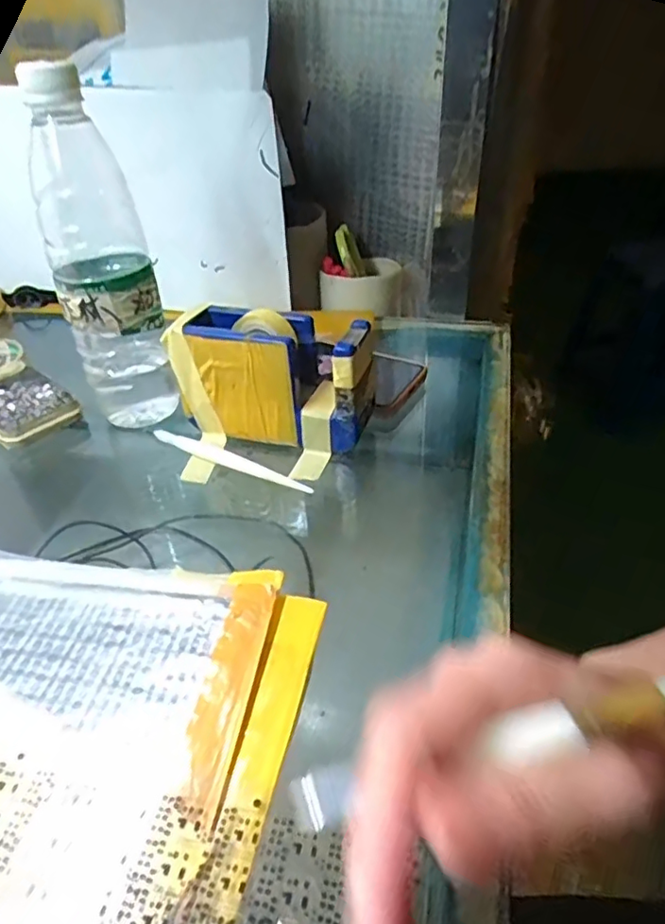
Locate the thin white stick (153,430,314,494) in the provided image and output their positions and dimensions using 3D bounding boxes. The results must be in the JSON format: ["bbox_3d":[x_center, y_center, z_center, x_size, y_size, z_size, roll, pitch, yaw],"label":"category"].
[{"bbox_3d":[-0.071,-0.002,0.391,0.133,0.009,0.008,20,44,27],"label":"thin white stick"}]

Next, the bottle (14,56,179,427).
[{"bbox_3d":[-0.153,-0.130,0.387,0.063,0.209,0.073,-17,40,-16],"label":"bottle"}]

